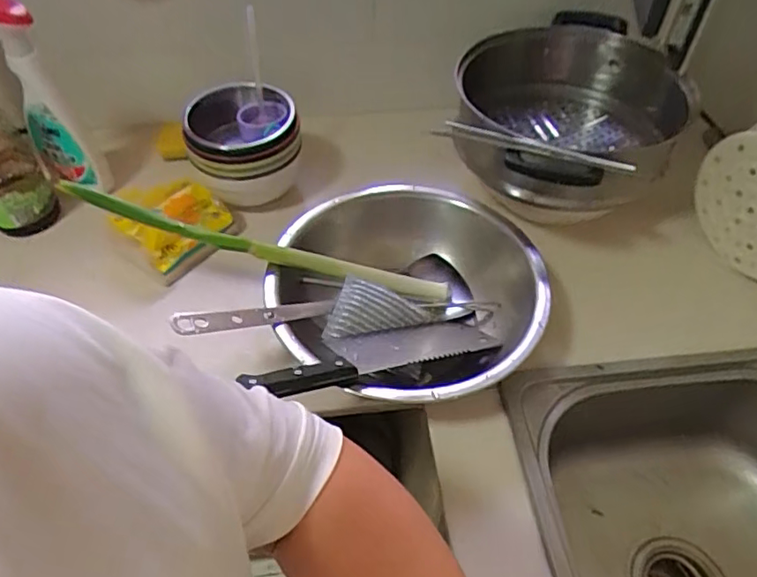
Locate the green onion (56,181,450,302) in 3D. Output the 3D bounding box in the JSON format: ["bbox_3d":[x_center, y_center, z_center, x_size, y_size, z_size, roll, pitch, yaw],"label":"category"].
[{"bbox_3d":[-0.119,-0.043,0.644,0.426,0.030,0.034,15,47,-16],"label":"green onion"}]

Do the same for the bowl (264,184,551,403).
[{"bbox_3d":[0.037,0.007,0.655,0.302,0.089,0.286,1,49,-1],"label":"bowl"}]

